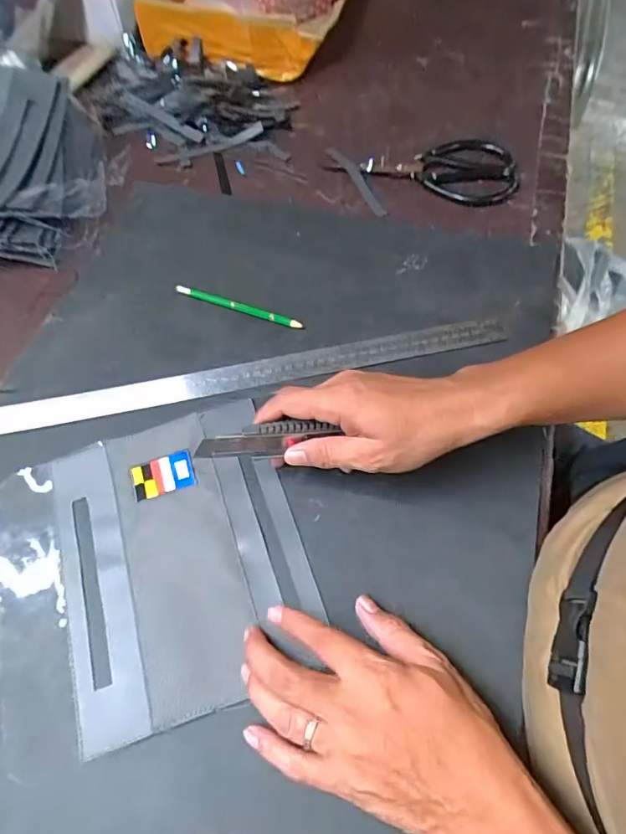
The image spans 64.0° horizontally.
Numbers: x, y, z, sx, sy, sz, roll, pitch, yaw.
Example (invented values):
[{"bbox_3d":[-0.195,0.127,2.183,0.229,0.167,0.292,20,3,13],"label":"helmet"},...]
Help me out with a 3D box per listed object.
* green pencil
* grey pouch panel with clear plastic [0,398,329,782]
[{"bbox_3d":[-0.074,-0.109,0.493,0.138,0.007,0.008,19,63,12],"label":"green pencil"},{"bbox_3d":[-0.123,0.108,0.375,0.220,0.008,0.216,-18,62,-6],"label":"grey pouch panel with clear plastic"}]

